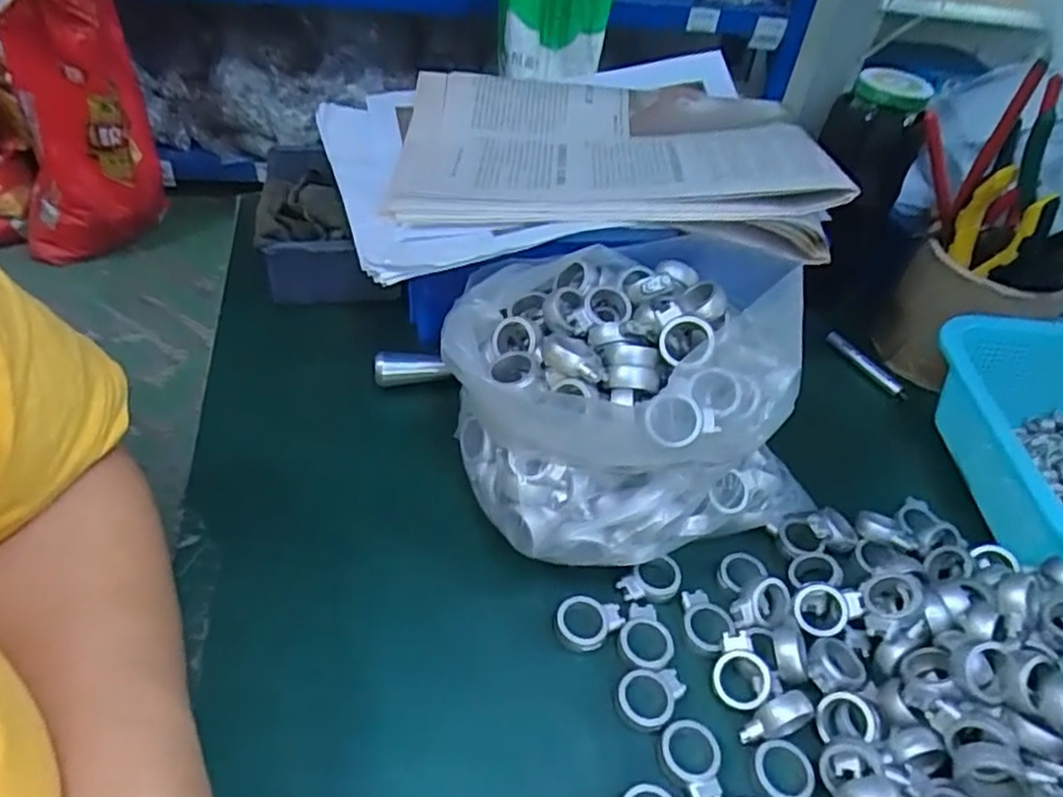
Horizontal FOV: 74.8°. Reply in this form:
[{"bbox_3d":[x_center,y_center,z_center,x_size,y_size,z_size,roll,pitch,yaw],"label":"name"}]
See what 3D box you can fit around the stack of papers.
[{"bbox_3d":[0.020,-0.169,0.472,0.315,0.053,0.245,-2,44,-11],"label":"stack of papers"}]

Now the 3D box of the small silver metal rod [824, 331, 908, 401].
[{"bbox_3d":[0.241,-0.025,0.504,0.013,0.011,0.072,-18,49,-25],"label":"small silver metal rod"}]

